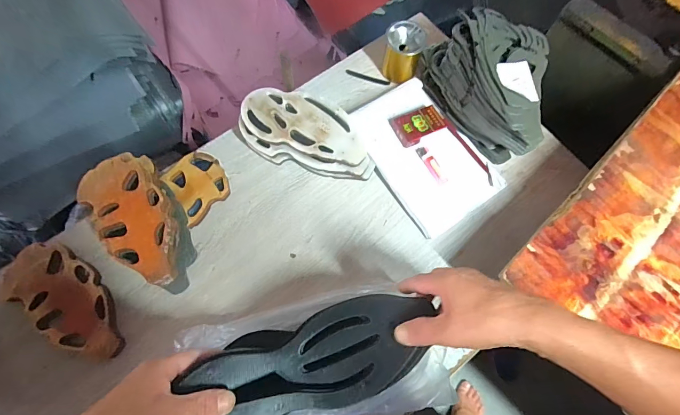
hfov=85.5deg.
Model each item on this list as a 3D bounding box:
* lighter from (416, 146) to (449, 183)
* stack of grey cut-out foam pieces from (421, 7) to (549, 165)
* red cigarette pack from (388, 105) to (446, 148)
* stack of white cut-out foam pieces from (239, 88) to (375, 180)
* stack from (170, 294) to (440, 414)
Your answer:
[{"bbox_3d":[0.171,-0.080,0.677,0.021,0.008,0.079,-29,74,-12],"label":"lighter"},{"bbox_3d":[0.278,-0.227,0.660,0.164,0.153,0.273,-33,75,-13],"label":"stack of grey cut-out foam pieces"},{"bbox_3d":[0.150,-0.157,0.696,0.094,0.018,0.063,-20,73,-9],"label":"red cigarette pack"},{"bbox_3d":[-0.052,-0.133,0.661,0.247,0.070,0.122,19,71,4],"label":"stack of white cut-out foam pieces"},{"bbox_3d":[-0.024,0.167,0.398,0.271,0.028,0.100,-17,72,-12],"label":"stack"}]

